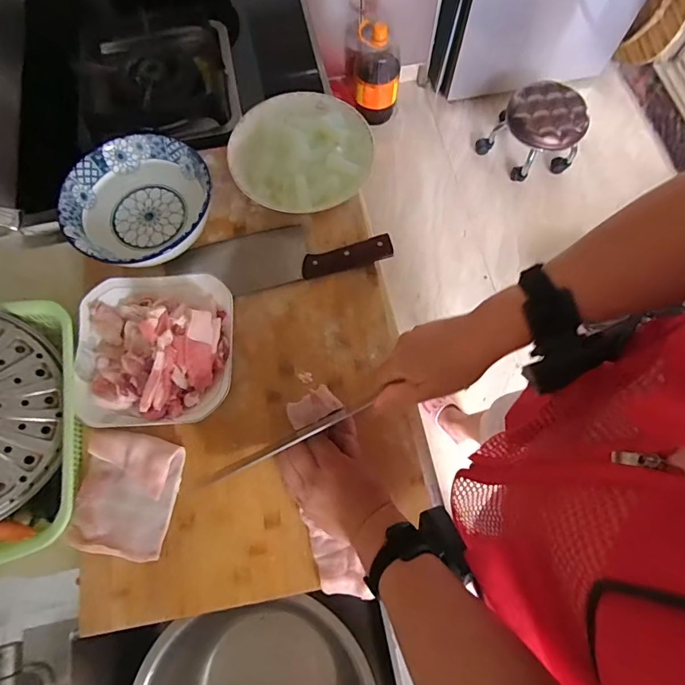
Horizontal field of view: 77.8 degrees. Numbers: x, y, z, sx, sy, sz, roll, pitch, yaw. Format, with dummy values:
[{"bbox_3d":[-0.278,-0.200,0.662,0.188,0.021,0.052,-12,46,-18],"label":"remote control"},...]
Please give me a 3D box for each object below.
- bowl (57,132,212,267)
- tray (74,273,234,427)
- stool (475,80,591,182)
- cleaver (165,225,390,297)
[{"bbox_3d":[-0.259,-0.176,0.555,0.181,0.052,0.182,0,72,1],"label":"bowl"},{"bbox_3d":[-0.223,0.001,0.491,0.180,0.053,0.180,-3,72,0],"label":"tray"},{"bbox_3d":[0.687,-0.747,1.512,0.231,0.205,0.292,-43,76,-12],"label":"stool"},{"bbox_3d":[-0.084,-0.118,0.559,0.280,0.020,0.086,-13,72,-3],"label":"cleaver"}]

